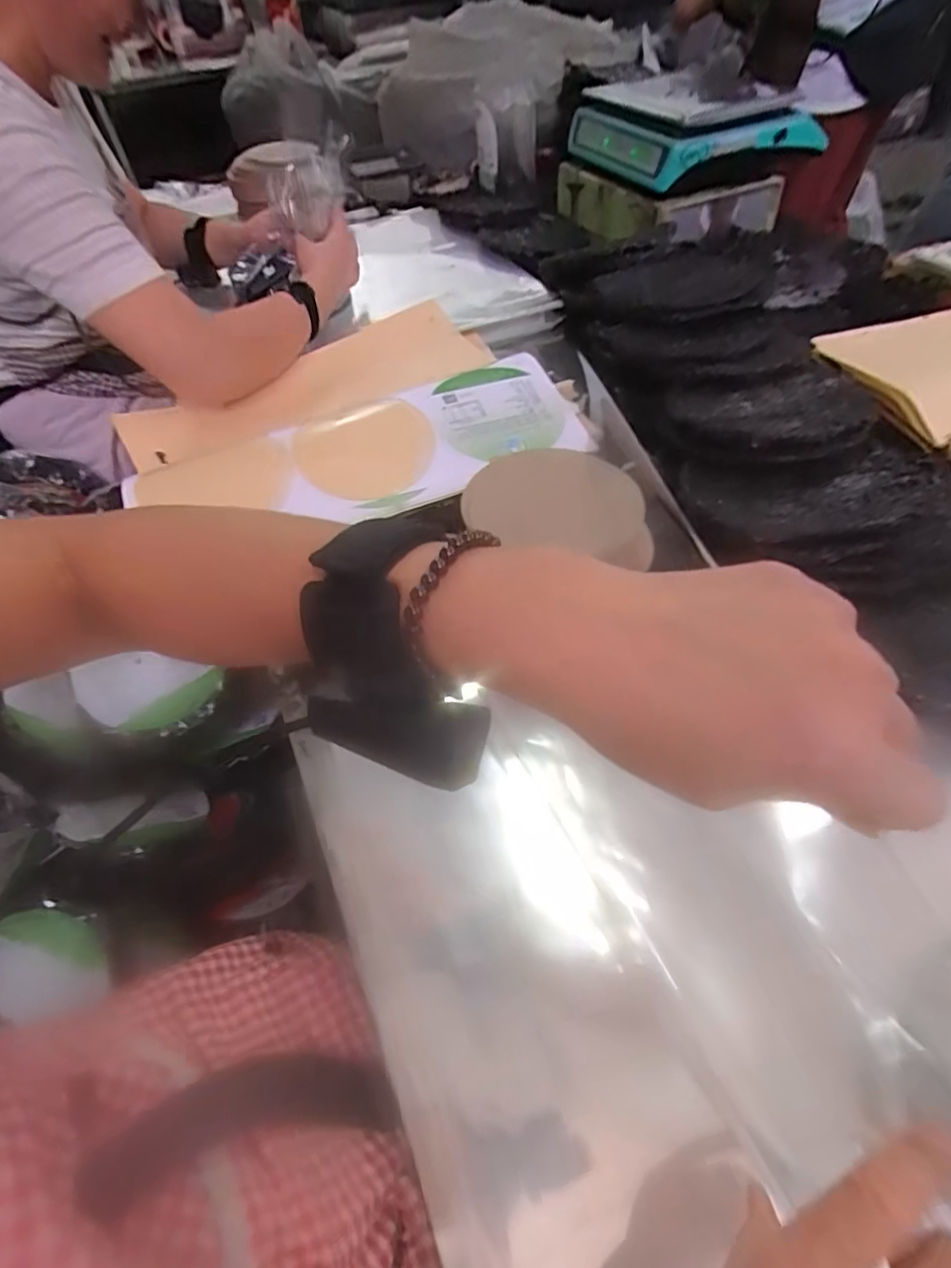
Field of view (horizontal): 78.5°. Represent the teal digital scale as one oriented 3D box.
[{"bbox_3d":[0.372,-0.894,1.019,0.315,0.096,0.315,-17,55,-9],"label":"teal digital scale"}]

